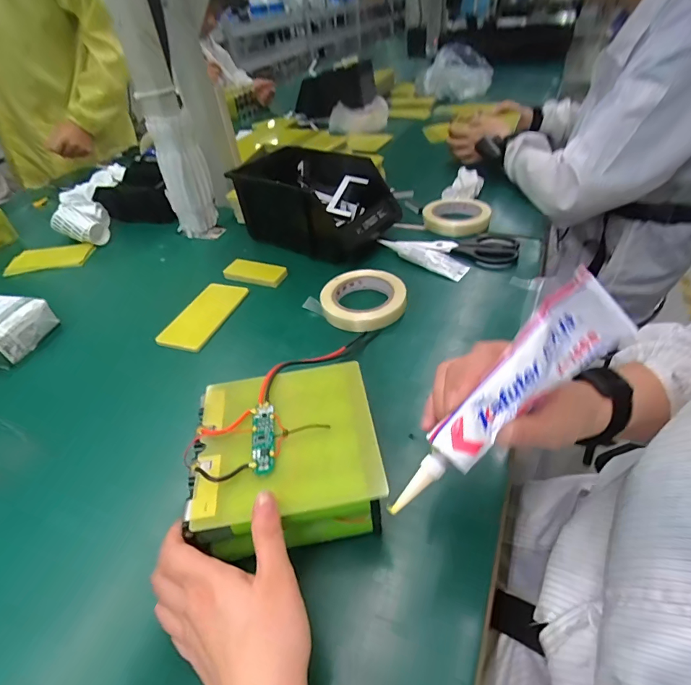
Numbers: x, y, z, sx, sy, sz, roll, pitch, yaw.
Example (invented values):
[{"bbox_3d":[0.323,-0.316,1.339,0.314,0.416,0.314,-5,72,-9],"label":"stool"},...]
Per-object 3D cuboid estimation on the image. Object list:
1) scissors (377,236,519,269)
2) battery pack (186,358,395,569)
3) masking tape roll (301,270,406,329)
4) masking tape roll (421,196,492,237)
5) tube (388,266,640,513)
[{"bbox_3d":[0.167,-0.161,0.660,0.206,0.014,0.086,14,45,21],"label":"scissors"},{"bbox_3d":[-0.048,0.094,0.345,0.147,0.060,0.149,-12,42,-7],"label":"battery pack"},{"bbox_3d":[0.024,-0.062,0.559,0.118,0.019,0.121,-4,42,3],"label":"masking tape roll"},{"bbox_3d":[0.197,-0.234,0.733,0.114,0.021,0.138,0,42,7],"label":"masking tape roll"},{"bbox_3d":[0.092,0.035,0.242,0.170,0.039,0.033,-45,48,1],"label":"tube"}]

